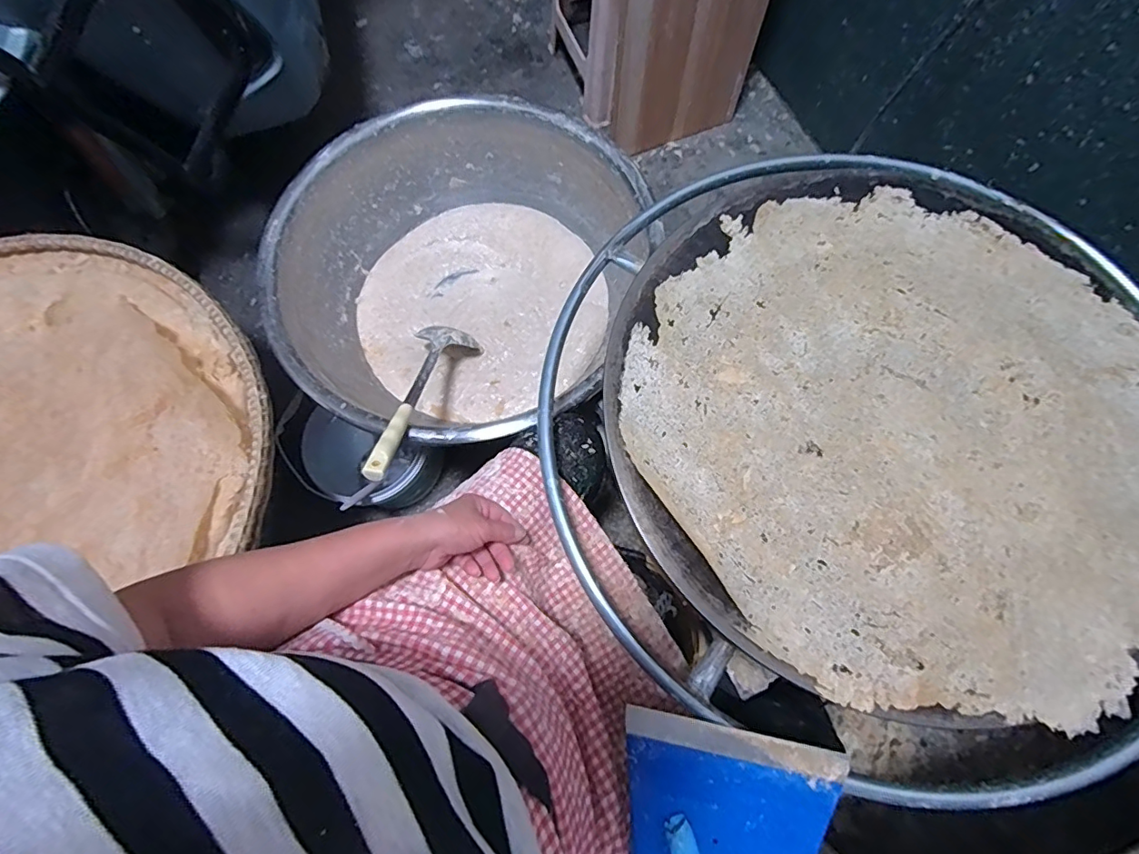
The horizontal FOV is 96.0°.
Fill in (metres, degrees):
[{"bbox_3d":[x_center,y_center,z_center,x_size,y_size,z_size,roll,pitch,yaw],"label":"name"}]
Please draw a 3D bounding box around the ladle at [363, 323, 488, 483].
[{"bbox_3d":[-0.218,-0.048,0.755,0.082,0.055,0.352,6,42,4],"label":"ladle"}]

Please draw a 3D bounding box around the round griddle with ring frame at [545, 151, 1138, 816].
[{"bbox_3d":[0.319,-0.005,0.533,0.689,0.059,0.642,-1,72,2],"label":"round griddle with ring frame"}]

